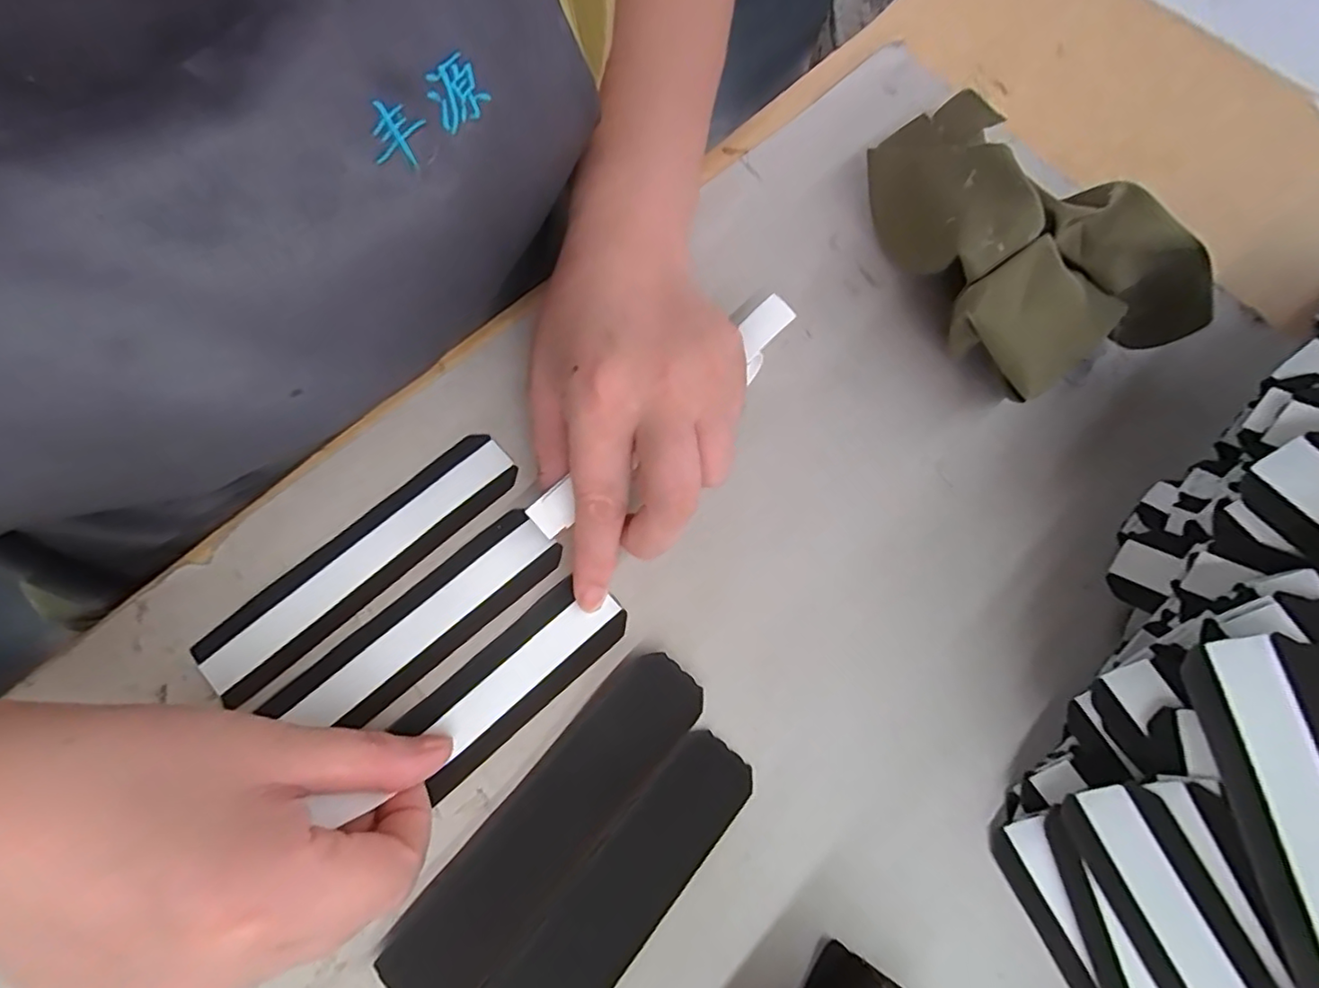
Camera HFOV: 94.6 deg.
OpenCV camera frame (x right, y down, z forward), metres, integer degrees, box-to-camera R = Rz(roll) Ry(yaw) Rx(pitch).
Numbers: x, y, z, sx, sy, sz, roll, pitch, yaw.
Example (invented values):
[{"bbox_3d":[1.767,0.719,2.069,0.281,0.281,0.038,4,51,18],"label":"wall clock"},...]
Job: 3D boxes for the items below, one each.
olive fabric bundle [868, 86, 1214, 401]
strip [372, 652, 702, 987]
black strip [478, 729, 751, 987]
[{"bbox_3d":[0.159,-0.118,0.274,0.103,0.056,0.139,-21,74,-8],"label":"olive fabric bundle"},{"bbox_3d":[-0.039,0.121,0.224,0.035,0.007,0.141,40,75,10],"label":"strip"},{"bbox_3d":[-0.020,0.149,0.217,0.034,0.004,0.139,39,75,10],"label":"black strip"}]

